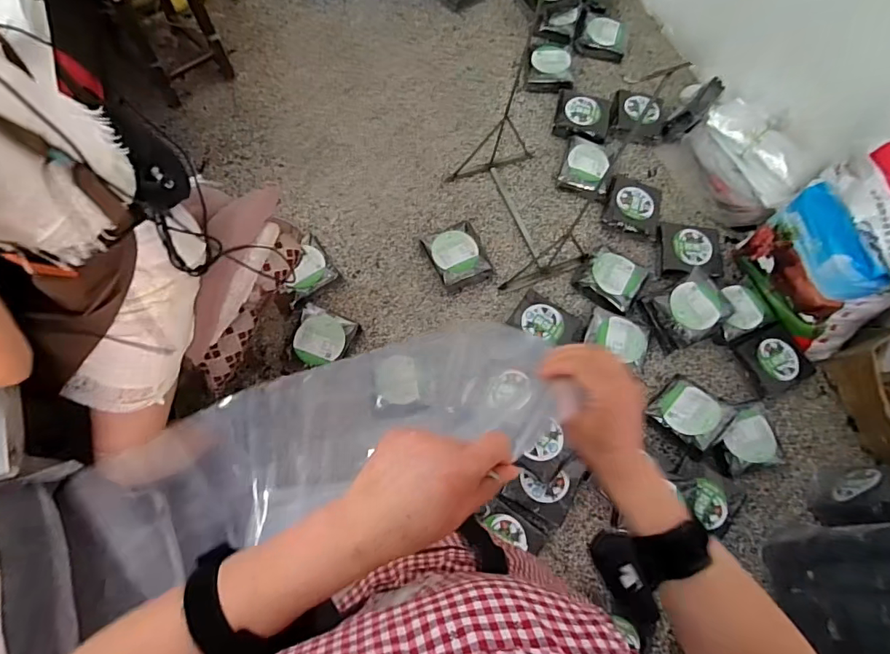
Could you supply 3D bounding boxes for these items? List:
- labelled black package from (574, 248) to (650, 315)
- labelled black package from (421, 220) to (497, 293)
[{"bbox_3d":[0.555,-0.160,1.578,0.203,0.082,0.178,37,72,10],"label":"labelled black package"},{"bbox_3d":[0.047,-0.247,1.584,0.182,0.095,0.215,-21,72,-11],"label":"labelled black package"}]

